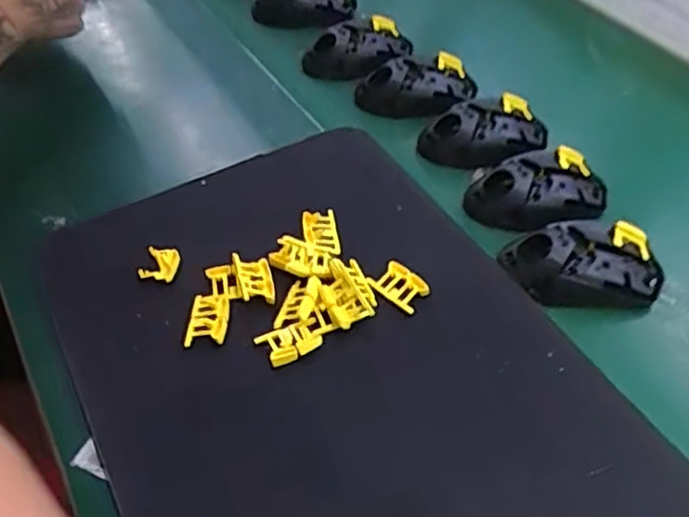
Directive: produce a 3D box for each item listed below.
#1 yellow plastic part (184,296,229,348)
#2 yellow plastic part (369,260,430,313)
[{"bbox_3d":[-0.095,0.042,0.466,0.028,0.007,0.038,-1,48,-2],"label":"yellow plastic part"},{"bbox_3d":[0.039,0.019,0.483,0.040,0.016,0.022,36,56,27],"label":"yellow plastic part"}]

